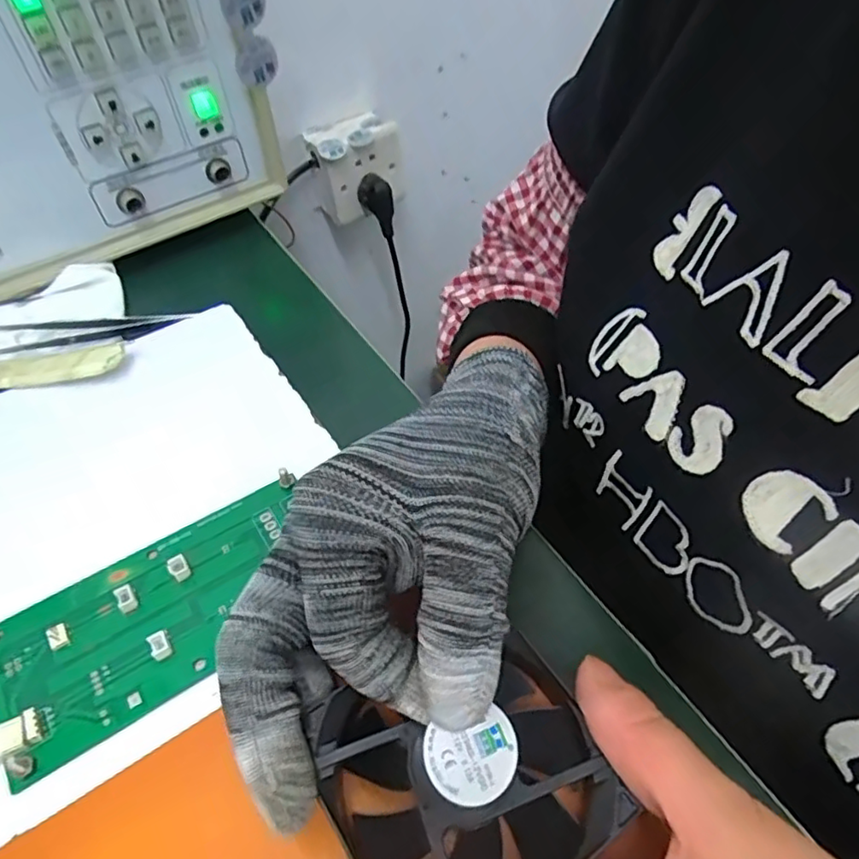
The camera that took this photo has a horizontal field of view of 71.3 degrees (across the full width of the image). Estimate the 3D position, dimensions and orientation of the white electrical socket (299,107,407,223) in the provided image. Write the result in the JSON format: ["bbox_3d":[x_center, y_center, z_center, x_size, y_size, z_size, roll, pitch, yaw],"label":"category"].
[{"bbox_3d":[-0.077,-0.281,0.642,0.091,0.084,0.053,-25,56,-17],"label":"white electrical socket"}]

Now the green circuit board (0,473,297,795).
[{"bbox_3d":[-0.106,0.071,0.236,0.126,0.007,0.064,-29,57,-19],"label":"green circuit board"}]

